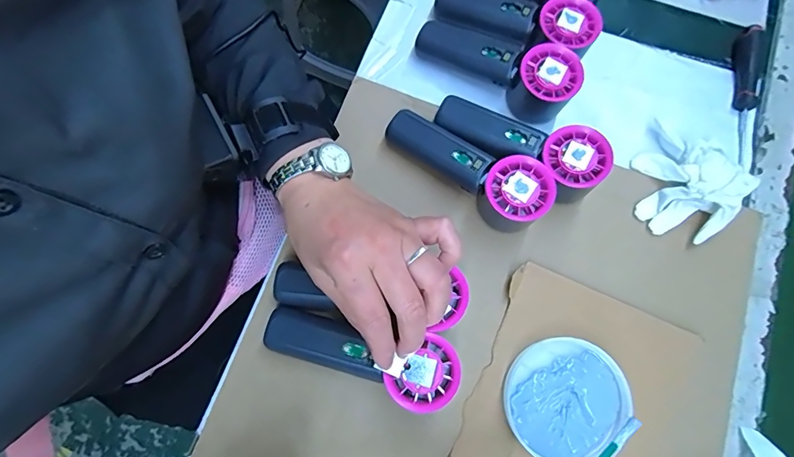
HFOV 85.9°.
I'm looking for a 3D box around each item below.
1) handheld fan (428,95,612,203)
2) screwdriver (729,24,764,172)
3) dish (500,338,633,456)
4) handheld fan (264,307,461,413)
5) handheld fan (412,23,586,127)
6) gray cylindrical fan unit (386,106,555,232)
[{"bbox_3d":[0.110,-0.079,0.390,0.154,0.055,0.061,31,77,4],"label":"handheld fan"},{"bbox_3d":[0.355,-0.133,0.430,0.032,0.019,0.156,13,77,-1],"label":"screwdriver"},{"bbox_3d":[0.139,0.143,0.351,0.096,0.022,0.094,1,77,-3],"label":"dish"},{"bbox_3d":[-0.027,0.101,0.346,0.153,0.040,0.051,13,76,13],"label":"handheld fan"},{"bbox_3d":[0.096,-0.163,0.413,0.155,0.054,0.048,32,77,4],"label":"handheld fan"},{"bbox_3d":[0.065,-0.060,0.385,0.152,0.052,0.051,40,78,6],"label":"gray cylindrical fan unit"}]

